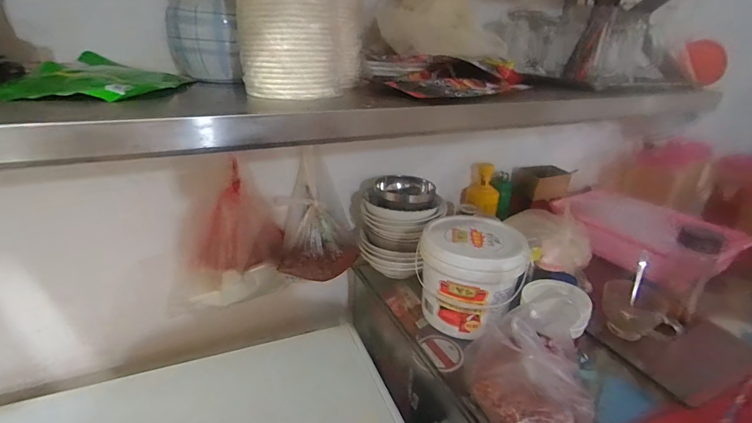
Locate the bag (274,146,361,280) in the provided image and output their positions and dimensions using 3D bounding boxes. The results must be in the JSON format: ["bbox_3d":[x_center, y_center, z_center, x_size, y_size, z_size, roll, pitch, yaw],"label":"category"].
[{"bbox_3d":[-0.129,0.019,0.867,0.178,0.245,0.129,2,24,-1],"label":"bag"}]

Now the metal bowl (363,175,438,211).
[{"bbox_3d":[0.057,-0.042,0.876,0.142,0.047,0.142,2,24,-1],"label":"metal bowl"}]

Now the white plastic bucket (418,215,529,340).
[{"bbox_3d":[0.186,0.121,0.761,0.189,0.173,0.178,2,24,-1],"label":"white plastic bucket"}]

